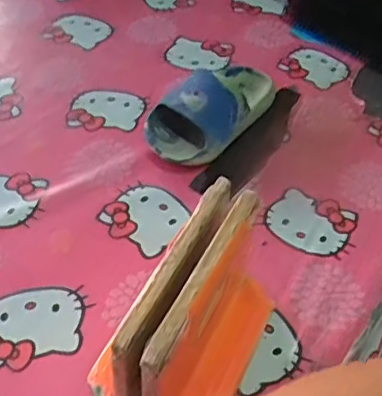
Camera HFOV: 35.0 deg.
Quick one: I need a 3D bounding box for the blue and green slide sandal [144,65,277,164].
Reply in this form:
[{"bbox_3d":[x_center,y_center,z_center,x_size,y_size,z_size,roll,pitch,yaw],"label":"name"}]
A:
[{"bbox_3d":[0.025,-0.103,0.645,0.091,0.056,0.176,28,51,21],"label":"blue and green slide sandal"}]

